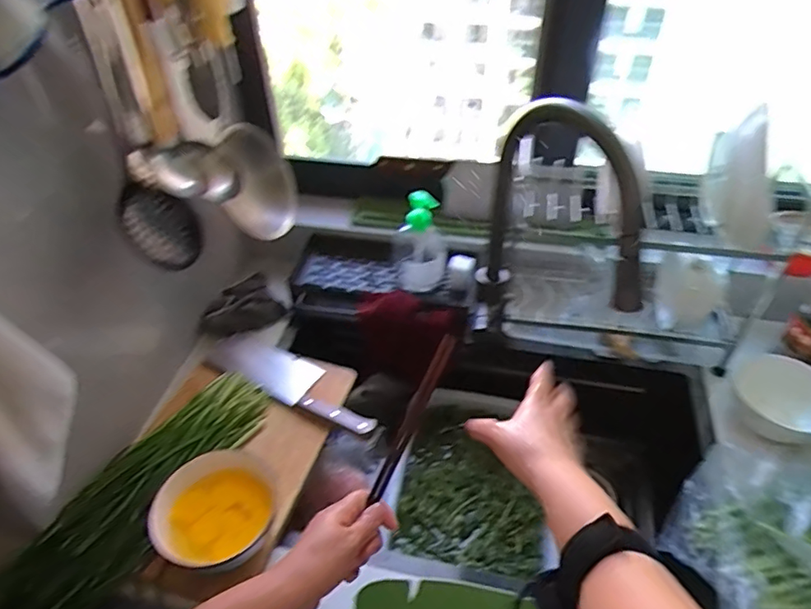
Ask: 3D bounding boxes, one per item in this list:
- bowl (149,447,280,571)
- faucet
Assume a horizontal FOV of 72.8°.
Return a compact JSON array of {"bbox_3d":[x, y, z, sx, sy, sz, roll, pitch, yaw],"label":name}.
[{"bbox_3d":[-0.215,0.235,0.627,0.125,0.064,0.136,0,45,0],"label":"bowl"},{"bbox_3d":[0.181,-0.046,0.698,0.073,0.385,0.246,-29,51,-26],"label":"faucet"}]

